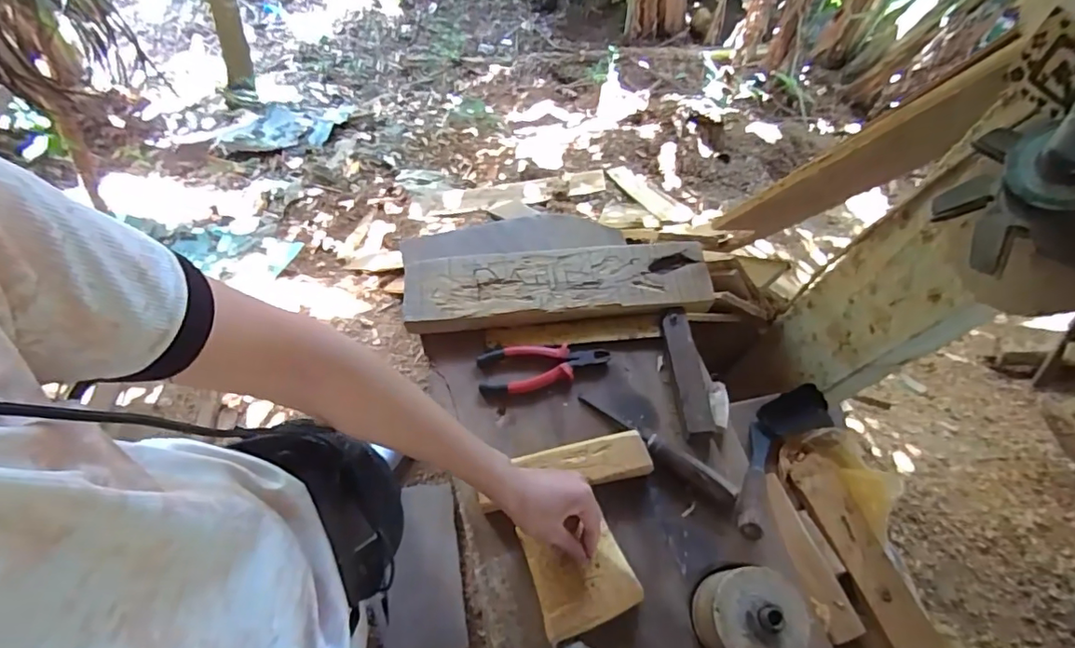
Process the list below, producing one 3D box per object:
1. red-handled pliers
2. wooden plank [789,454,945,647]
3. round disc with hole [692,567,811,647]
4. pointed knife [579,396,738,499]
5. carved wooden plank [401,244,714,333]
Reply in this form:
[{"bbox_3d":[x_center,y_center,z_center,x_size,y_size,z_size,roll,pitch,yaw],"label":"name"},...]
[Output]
[{"bbox_3d":[0.010,0.057,0.774,0.186,0.013,0.067,-8,65,-7],"label":"red-handled pliers"},{"bbox_3d":[0.438,0.314,0.727,0.063,0.020,0.299,-10,49,-8],"label":"wooden plank"},{"bbox_3d":[0.236,0.325,0.599,0.106,0.095,0.101,-1,64,-3],"label":"round disc with hole"},{"bbox_3d":[0.158,0.160,0.722,0.225,0.036,0.025,35,68,13],"label":"pointed knife"},{"bbox_3d":[0.030,-0.058,0.818,0.449,0.026,0.115,-3,65,-4],"label":"carved wooden plank"}]

